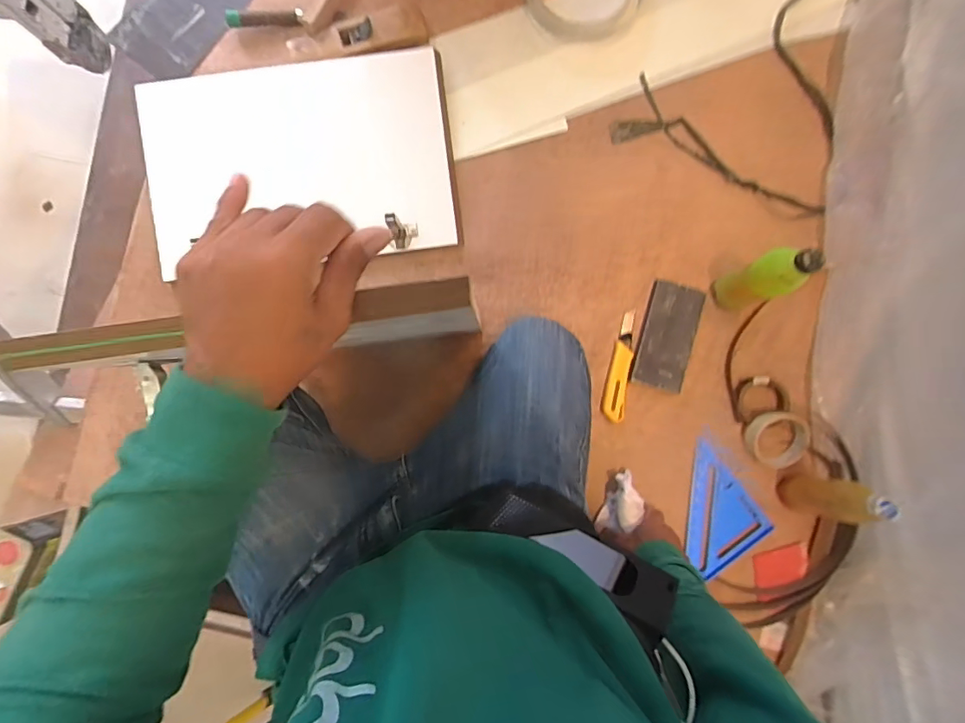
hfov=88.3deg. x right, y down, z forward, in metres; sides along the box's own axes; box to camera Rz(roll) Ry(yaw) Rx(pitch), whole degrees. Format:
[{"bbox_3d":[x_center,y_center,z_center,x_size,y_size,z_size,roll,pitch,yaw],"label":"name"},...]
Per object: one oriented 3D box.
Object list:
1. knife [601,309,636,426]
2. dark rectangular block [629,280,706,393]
[{"bbox_3d":[0.228,0.006,0.819,0.034,0.023,0.182,12,87,1],"label":"knife"},{"bbox_3d":[0.306,-0.040,0.816,0.090,0.024,0.170,16,87,2],"label":"dark rectangular block"}]

